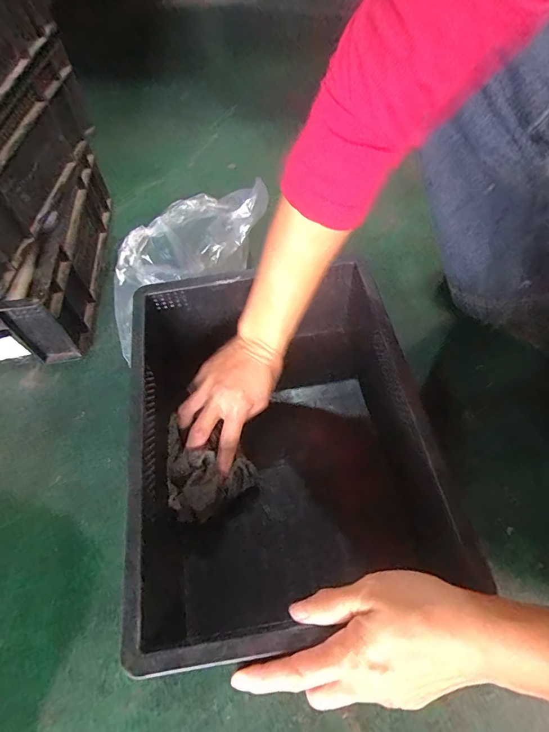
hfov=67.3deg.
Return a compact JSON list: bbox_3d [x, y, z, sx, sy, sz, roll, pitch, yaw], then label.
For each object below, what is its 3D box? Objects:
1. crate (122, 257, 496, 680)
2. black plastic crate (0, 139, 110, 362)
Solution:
[{"bbox_3d":[0.005,0.070,0.401,0.269,0.140,0.327,-11,59,-2],"label":"crate"},{"bbox_3d":[-0.373,-0.156,0.560,0.244,0.119,0.343,-5,59,1],"label":"black plastic crate"}]

